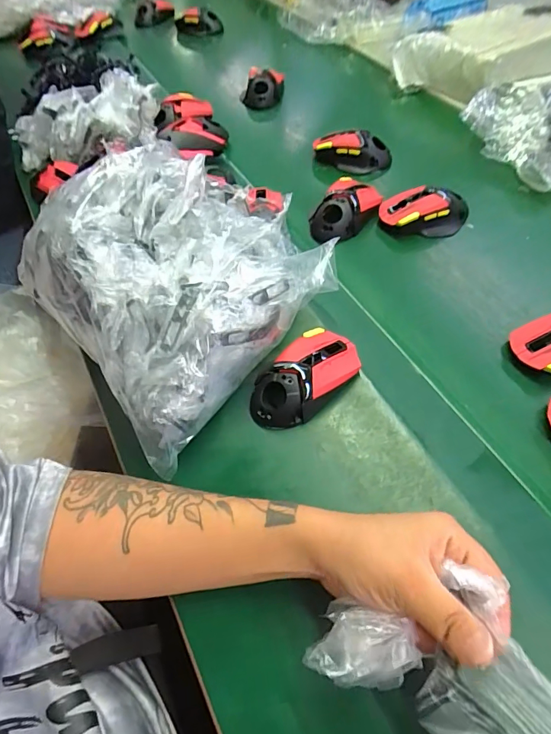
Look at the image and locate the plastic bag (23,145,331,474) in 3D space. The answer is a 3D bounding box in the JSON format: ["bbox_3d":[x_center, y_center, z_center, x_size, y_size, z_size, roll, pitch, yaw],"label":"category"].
[{"bbox_3d":[-0.102,-0.101,0.428,0.257,0.135,0.258,-40,63,-22],"label":"plastic bag"}]

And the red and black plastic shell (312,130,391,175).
[{"bbox_3d":[0.115,-0.327,0.647,0.118,0.043,0.054,8,57,8],"label":"red and black plastic shell"}]

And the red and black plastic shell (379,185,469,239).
[{"bbox_3d":[0.194,-0.201,0.556,0.113,0.041,0.059,1,56,3],"label":"red and black plastic shell"}]

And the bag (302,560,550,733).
[{"bbox_3d":[0.091,0.178,0.242,0.128,0.062,0.100,-12,56,-5],"label":"bag"}]

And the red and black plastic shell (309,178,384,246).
[{"bbox_3d":[0.089,-0.210,0.569,0.101,0.037,0.071,-37,62,-20],"label":"red and black plastic shell"}]

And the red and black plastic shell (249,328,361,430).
[{"bbox_3d":[0.028,0.009,0.425,0.068,0.037,0.121,39,66,25],"label":"red and black plastic shell"}]

